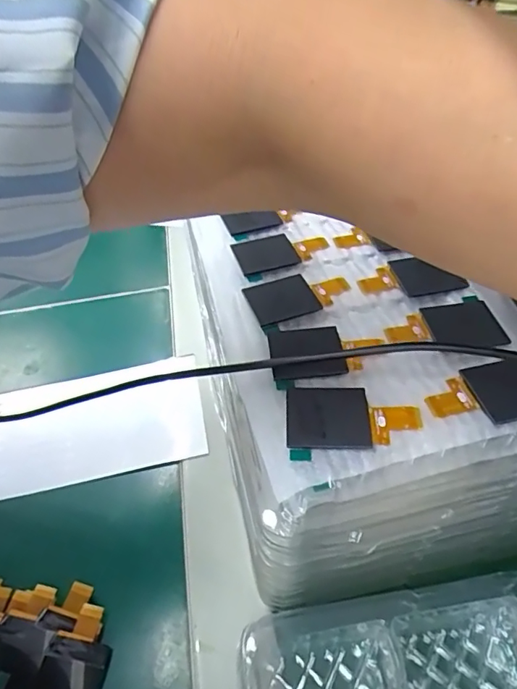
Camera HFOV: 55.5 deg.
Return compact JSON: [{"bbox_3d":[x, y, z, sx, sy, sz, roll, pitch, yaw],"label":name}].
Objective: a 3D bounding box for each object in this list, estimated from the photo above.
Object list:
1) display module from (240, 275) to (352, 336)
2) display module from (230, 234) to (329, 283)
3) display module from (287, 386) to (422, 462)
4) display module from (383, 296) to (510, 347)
[{"bbox_3d":[0.020,-0.024,0.243,0.049,0.005,0.032,-19,49,-12],"label":"display module"},{"bbox_3d":[0.013,-0.050,0.267,0.049,0.004,0.033,-15,47,-11],"label":"display module"},{"bbox_3d":[0.036,0.028,0.195,0.051,0.005,0.031,-9,47,-2],"label":"display module"},{"bbox_3d":[0.086,-0.006,0.226,0.049,0.004,0.027,-16,48,-9],"label":"display module"}]

